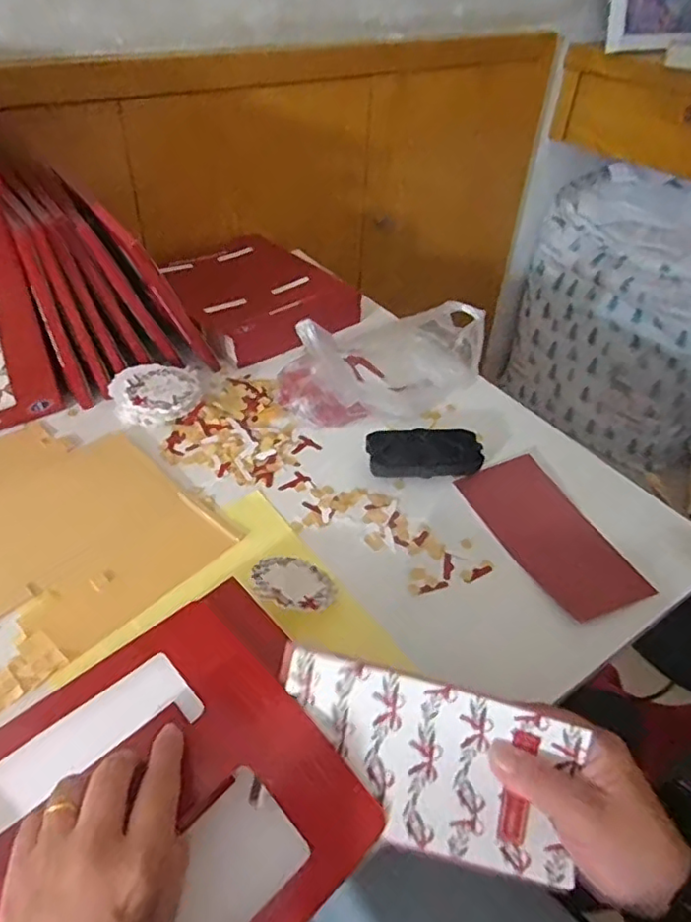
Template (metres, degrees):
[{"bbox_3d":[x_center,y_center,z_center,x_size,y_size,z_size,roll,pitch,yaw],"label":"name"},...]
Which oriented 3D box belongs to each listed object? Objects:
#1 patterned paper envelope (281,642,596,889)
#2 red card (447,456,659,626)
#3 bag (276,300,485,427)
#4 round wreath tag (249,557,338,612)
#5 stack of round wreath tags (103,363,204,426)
[{"bbox_3d":[0.042,0.170,0.347,0.170,0.013,0.084,13,73,8],"label":"patterned paper envelope"},{"bbox_3d":[0.186,0.067,0.554,0.085,0.011,0.170,-24,55,-14],"label":"red card"},{"bbox_3d":[0.036,-0.121,0.639,0.202,0.127,0.121,-10,46,-16],"label":"bag"},{"bbox_3d":[-0.040,0.095,0.477,0.066,0.004,0.064,16,22,-6],"label":"round wreath tag"},{"bbox_3d":[-0.195,-0.067,0.626,0.086,0.034,0.068,17,45,11],"label":"stack of round wreath tags"}]

